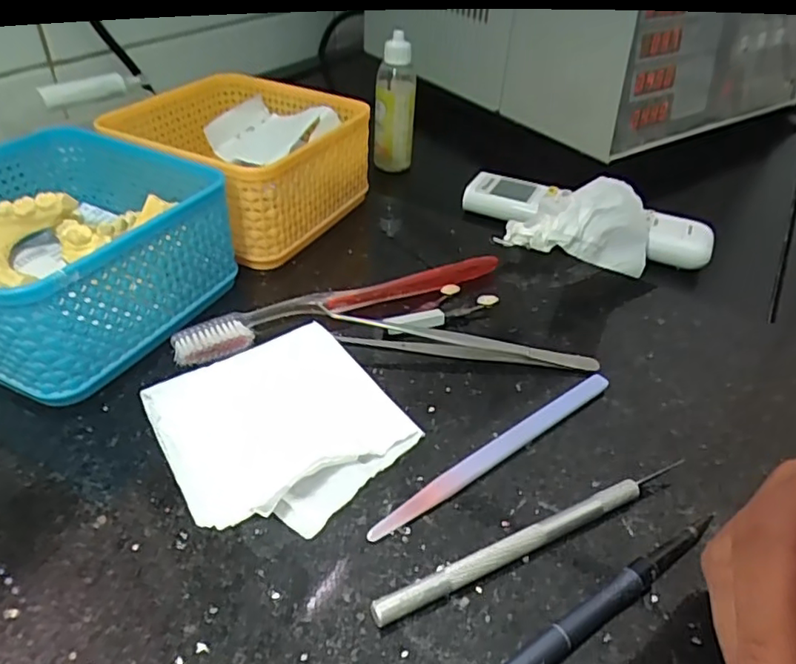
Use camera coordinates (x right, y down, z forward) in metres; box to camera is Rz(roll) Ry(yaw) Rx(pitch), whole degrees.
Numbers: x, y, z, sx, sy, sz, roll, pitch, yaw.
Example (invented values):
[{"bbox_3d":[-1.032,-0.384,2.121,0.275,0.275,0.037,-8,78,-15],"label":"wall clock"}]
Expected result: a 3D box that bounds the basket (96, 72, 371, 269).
[{"bbox_3d":[-0.101,-0.110,0.391,0.131,0.068,0.131,22,42,20],"label":"basket"}]

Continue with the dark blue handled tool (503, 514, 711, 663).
[{"bbox_3d":[0.049,0.101,0.190,0.159,0.009,0.009,-20,45,-27],"label":"dark blue handled tool"}]

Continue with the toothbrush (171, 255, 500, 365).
[{"bbox_3d":[-0.026,-0.017,0.321,0.184,0.015,0.019,-16,43,-23],"label":"toothbrush"}]

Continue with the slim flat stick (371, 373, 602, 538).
[{"bbox_3d":[0.044,0.049,0.255,0.137,0.005,0.011,-25,47,-31],"label":"slim flat stick"}]

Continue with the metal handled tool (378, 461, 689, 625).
[{"bbox_3d":[0.051,0.075,0.221,0.134,0.009,0.010,-16,43,-23],"label":"metal handled tool"}]

